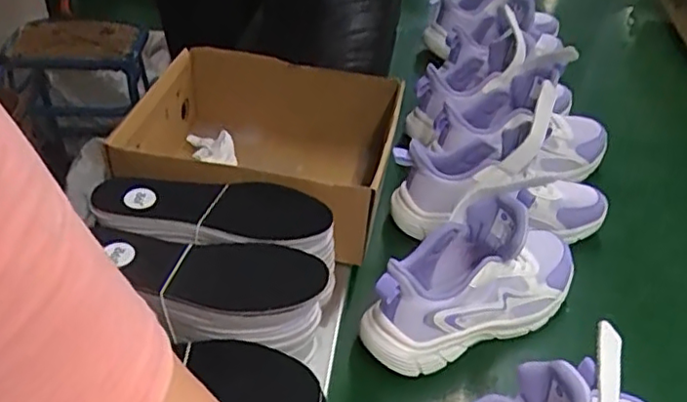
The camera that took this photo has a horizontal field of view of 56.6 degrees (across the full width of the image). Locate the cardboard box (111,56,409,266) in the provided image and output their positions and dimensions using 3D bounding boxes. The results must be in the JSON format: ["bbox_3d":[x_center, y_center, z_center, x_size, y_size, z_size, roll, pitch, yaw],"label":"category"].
[{"bbox_3d":[-0.085,-0.055,0.692,0.263,0.108,0.214,8,39,7],"label":"cardboard box"}]

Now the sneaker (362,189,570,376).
[{"bbox_3d":[0.125,0.060,0.581,0.224,0.111,0.083,-17,43,-21],"label":"sneaker"}]

